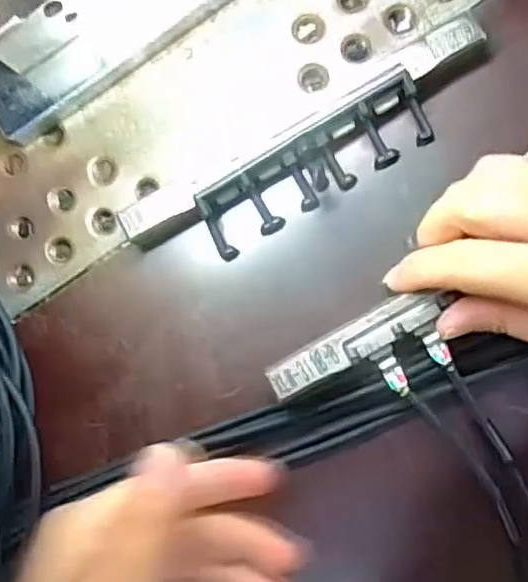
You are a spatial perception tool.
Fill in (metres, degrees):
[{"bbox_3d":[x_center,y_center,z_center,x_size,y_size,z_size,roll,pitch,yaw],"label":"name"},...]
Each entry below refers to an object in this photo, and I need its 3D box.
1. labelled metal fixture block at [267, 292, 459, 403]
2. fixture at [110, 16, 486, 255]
[{"bbox_3d":[0.038,0.022,0.268,0.078,0.008,0.020,-28,83,4],"label":"labelled metal fixture block"},{"bbox_3d":[0.020,-0.059,0.276,0.173,0.025,0.035,-29,83,5],"label":"fixture"}]

